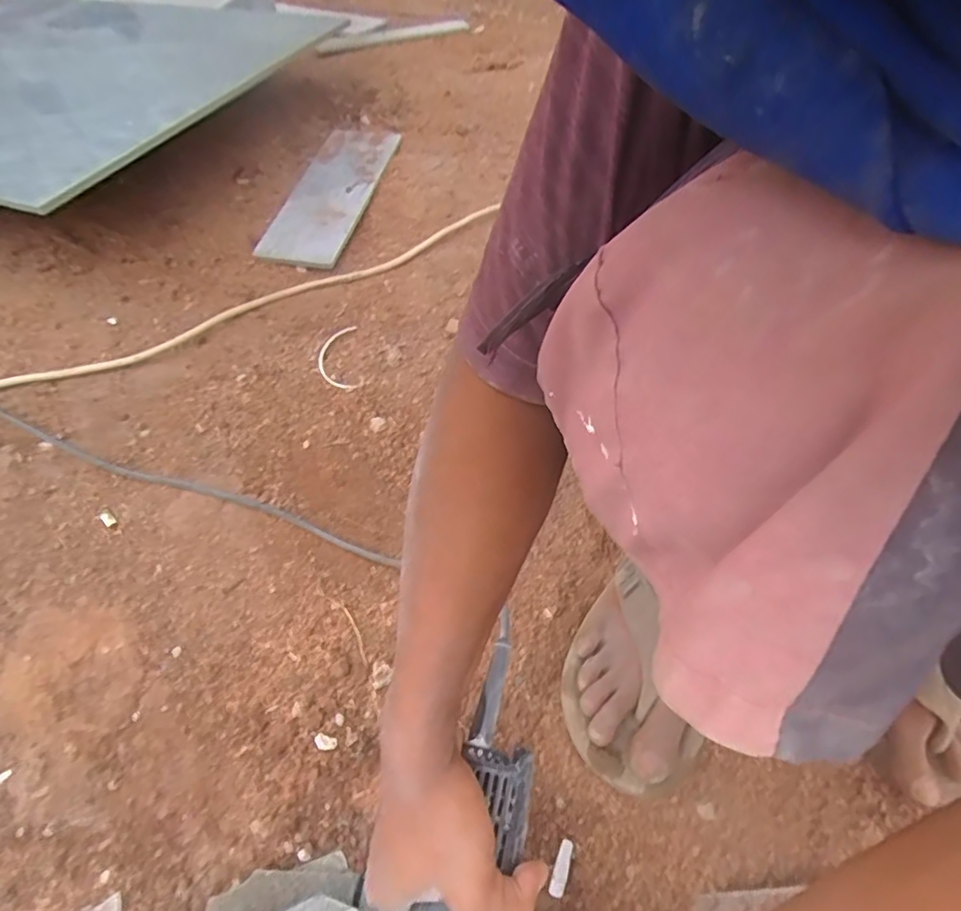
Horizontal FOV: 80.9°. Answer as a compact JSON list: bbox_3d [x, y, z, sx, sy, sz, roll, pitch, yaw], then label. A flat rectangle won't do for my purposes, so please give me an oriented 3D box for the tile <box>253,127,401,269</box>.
[{"bbox_3d":[-0.216,-0.391,0.821,0.133,0.013,0.309,13,63,8],"label":"tile"}]

